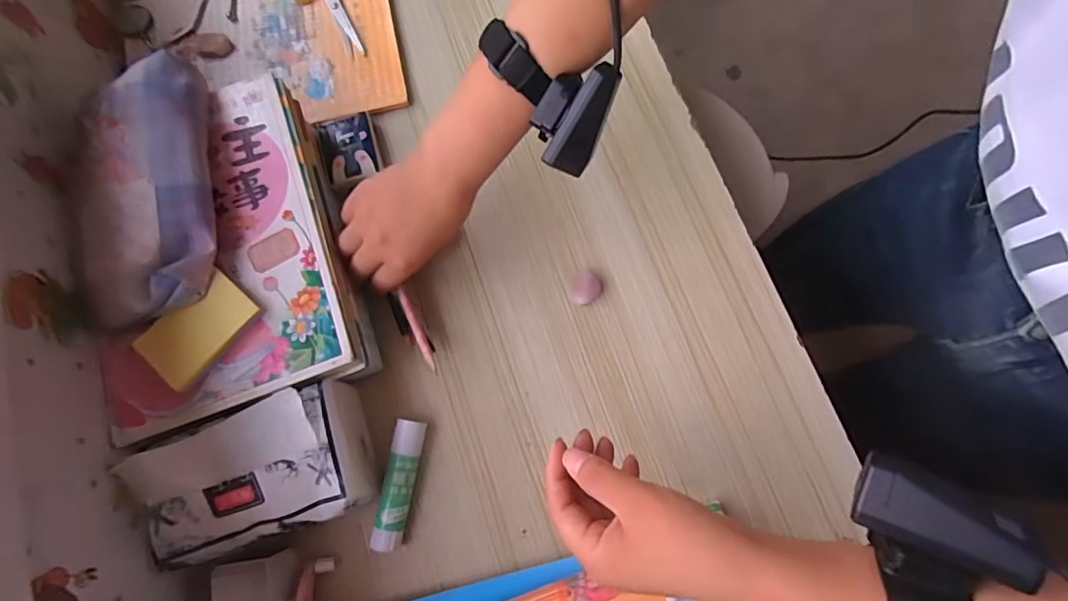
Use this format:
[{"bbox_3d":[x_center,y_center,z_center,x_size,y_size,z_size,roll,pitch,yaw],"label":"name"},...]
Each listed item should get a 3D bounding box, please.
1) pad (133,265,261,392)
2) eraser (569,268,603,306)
[{"bbox_3d":[-0.237,0.020,0.374,0.048,0.012,0.075,40,82,11],"label":"pad"},{"bbox_3d":[0.044,-0.011,0.445,0.026,0.013,0.028,-1,77,3],"label":"eraser"}]

